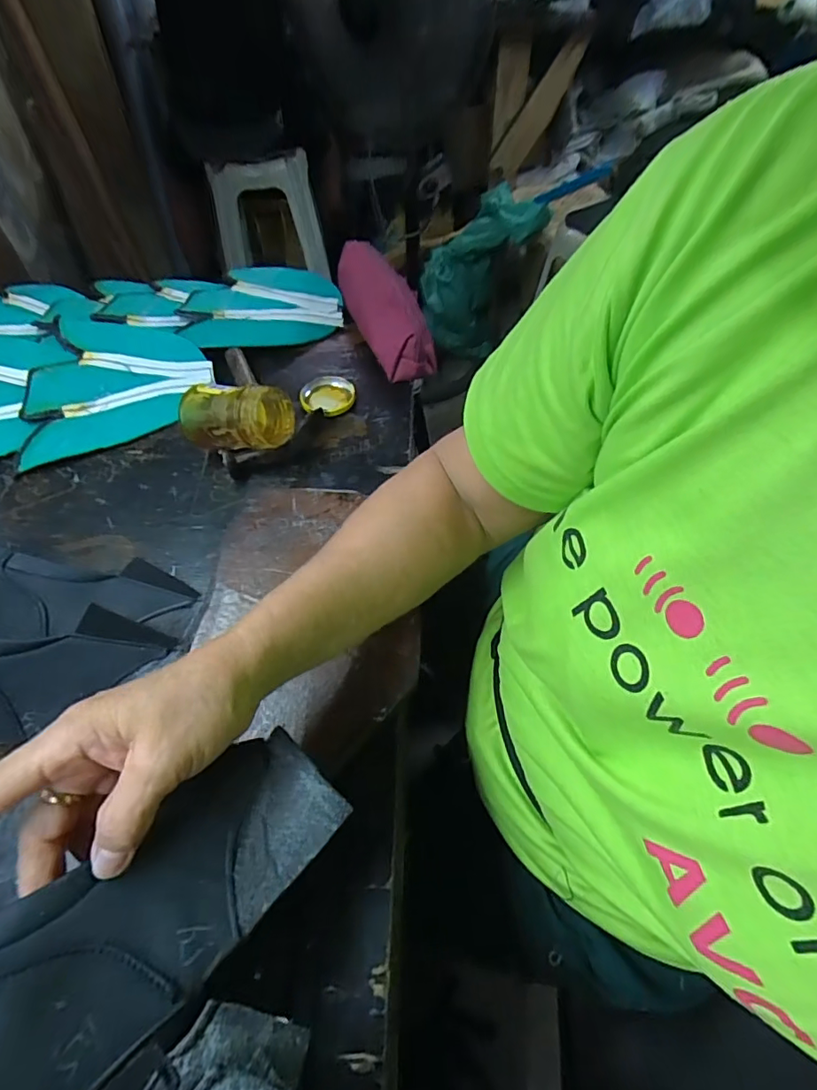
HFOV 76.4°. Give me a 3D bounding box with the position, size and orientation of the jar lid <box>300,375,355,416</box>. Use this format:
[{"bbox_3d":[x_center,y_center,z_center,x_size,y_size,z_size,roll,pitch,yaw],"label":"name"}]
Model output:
[{"bbox_3d":[-0.090,-0.166,0.577,0.059,0.010,0.056,-1,55,2],"label":"jar lid"}]

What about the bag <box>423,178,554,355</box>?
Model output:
[{"bbox_3d":[0.199,-0.777,1.465,0.256,0.466,0.217,15,55,-13],"label":"bag"}]

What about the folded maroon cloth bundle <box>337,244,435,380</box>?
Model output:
[{"bbox_3d":[-0.031,-0.285,0.619,0.063,0.070,0.215,-21,57,-11],"label":"folded maroon cloth bundle"}]

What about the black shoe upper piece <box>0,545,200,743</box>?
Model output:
[{"bbox_3d":[-0.334,0.062,0.389,0.295,0.079,0.160,5,56,6],"label":"black shoe upper piece"}]

